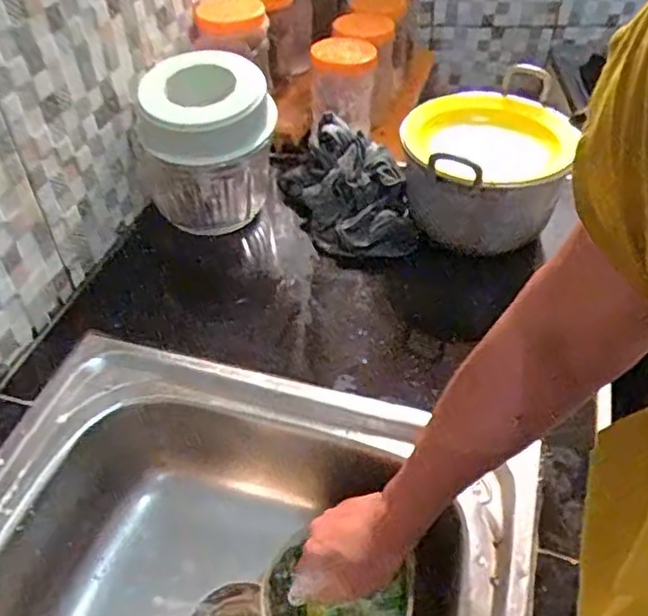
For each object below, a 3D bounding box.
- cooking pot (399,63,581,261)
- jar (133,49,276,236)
[{"bbox_3d":[0.202,-0.176,0.793,0.195,0.138,0.188,-1,45,1],"label":"cooking pot"},{"bbox_3d":[-0.147,-0.198,0.815,0.170,0.199,0.132,-9,45,-7],"label":"jar"}]

